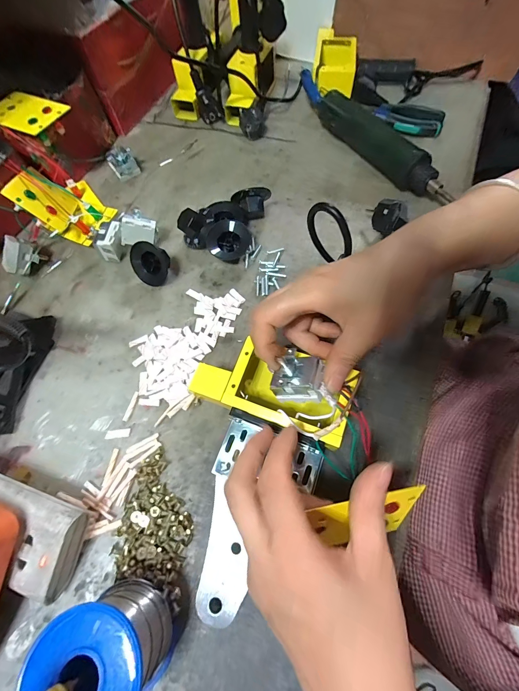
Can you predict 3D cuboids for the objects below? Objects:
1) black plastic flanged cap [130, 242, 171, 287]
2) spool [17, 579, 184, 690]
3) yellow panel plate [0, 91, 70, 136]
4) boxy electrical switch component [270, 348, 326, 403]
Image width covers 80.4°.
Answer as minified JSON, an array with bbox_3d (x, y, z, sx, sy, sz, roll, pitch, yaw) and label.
[{"bbox_3d":[-0.123,-0.093,0.345,0.042,0.047,0.018,13,28,3],"label":"black plastic flanged cap"},{"bbox_3d":[-0.091,0.188,0.188,0.062,0.068,0.056,27,69,15],"label":"spool"},{"bbox_3d":[-0.277,-0.276,0.365,0.087,0.008,0.060,25,69,15],"label":"yellow panel plate"},{"bbox_3d":[0.030,0.023,0.232,0.035,0.021,0.037,13,66,10],"label":"boxy electrical switch component"}]

